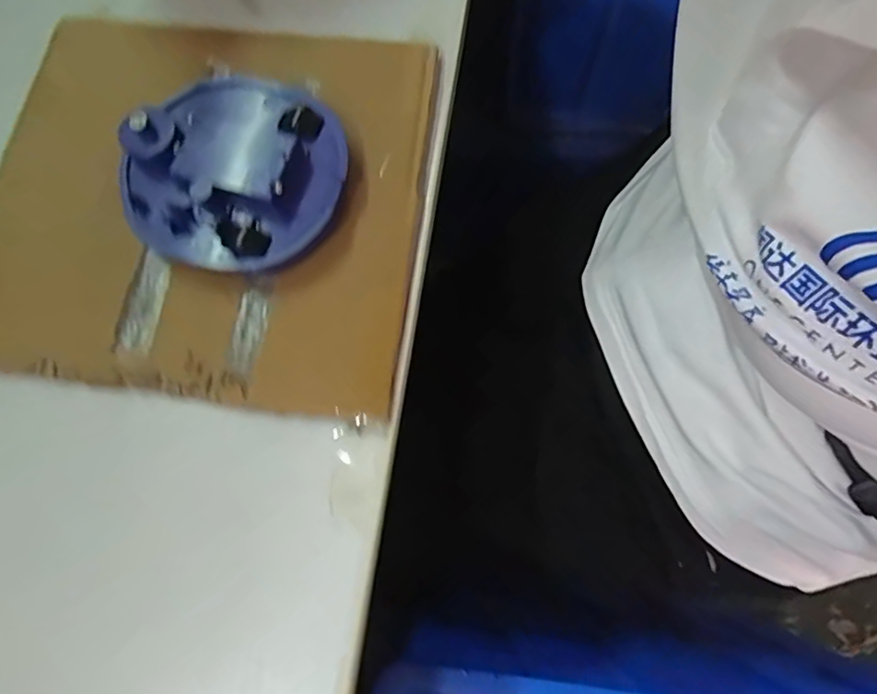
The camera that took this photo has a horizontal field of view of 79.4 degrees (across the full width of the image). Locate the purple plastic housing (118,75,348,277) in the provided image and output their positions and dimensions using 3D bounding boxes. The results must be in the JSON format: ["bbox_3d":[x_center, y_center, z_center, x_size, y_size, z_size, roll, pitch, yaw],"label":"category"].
[{"bbox_3d":[-0.100,-0.088,0.263,0.100,0.035,0.102,0,73,1],"label":"purple plastic housing"}]

